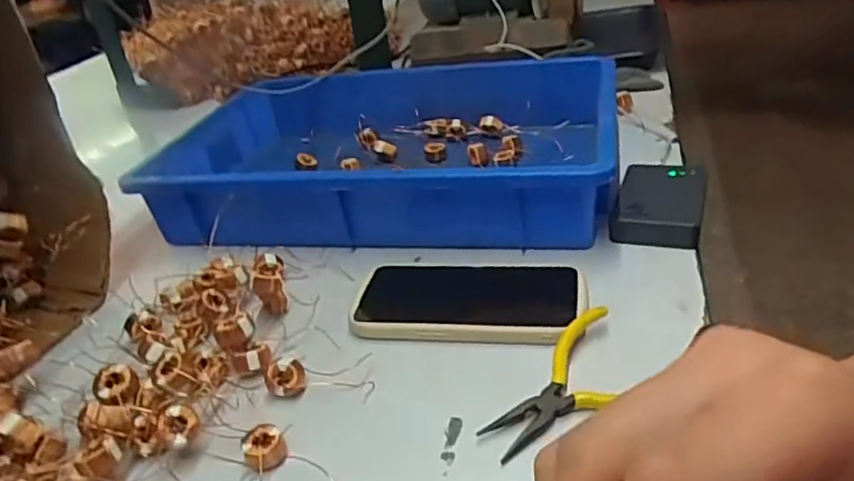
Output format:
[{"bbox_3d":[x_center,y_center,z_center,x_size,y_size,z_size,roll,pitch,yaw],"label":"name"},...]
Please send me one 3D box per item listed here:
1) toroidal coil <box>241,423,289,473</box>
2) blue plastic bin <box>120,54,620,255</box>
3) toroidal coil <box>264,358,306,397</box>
[{"bbox_3d":[-0.093,0.118,0.360,0.023,0.014,0.024,-4,31,2],"label":"toroidal coil"},{"bbox_3d":[-0.021,-0.101,0.640,0.397,0.077,0.291,1,32,10],"label":"blue plastic bin"},{"bbox_3d":[-0.091,0.088,0.406,0.025,0.024,0.012,-6,-7,-5],"label":"toroidal coil"}]

